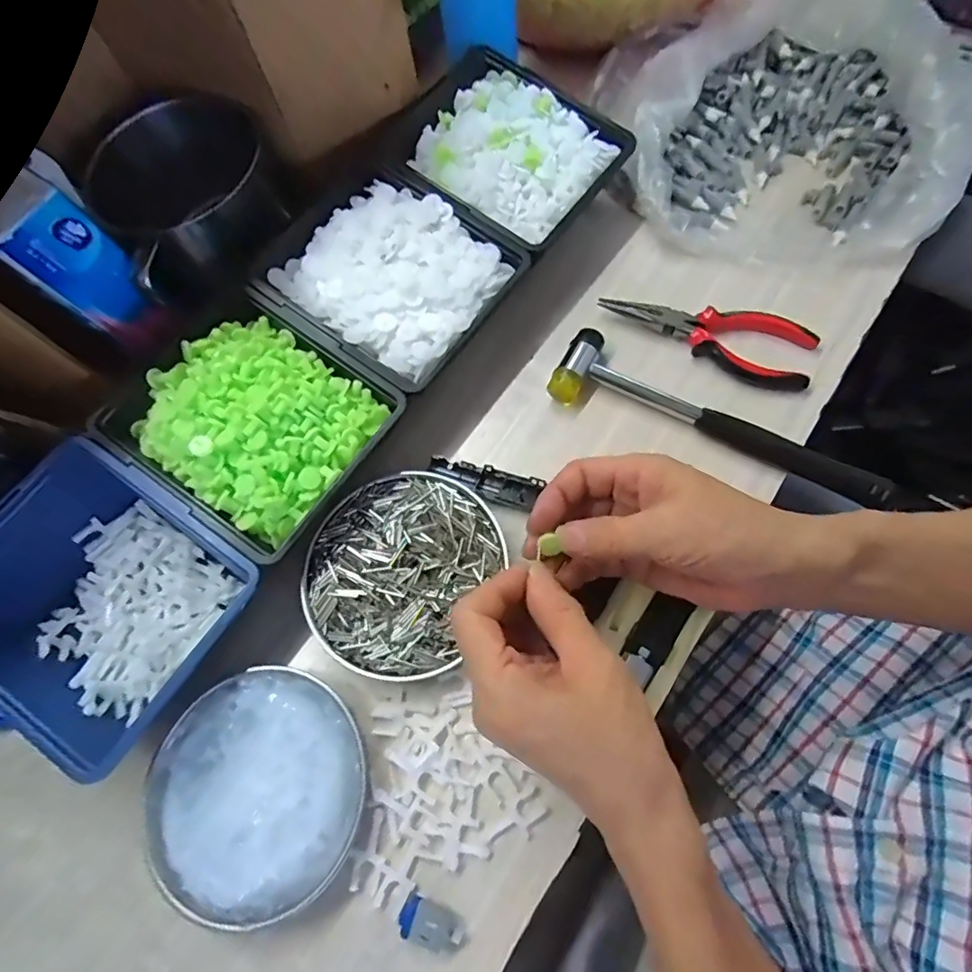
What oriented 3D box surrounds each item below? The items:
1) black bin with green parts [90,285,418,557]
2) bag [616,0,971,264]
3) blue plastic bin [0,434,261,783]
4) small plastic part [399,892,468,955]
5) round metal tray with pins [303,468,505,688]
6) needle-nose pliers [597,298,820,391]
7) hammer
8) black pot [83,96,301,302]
[{"bbox_3d":[-0.158,-0.048,0.365,0.162,0.050,0.143,32,74,16],"label":"black bin with green parts"},{"bbox_3d":[0.259,-0.335,0.454,0.246,0.065,0.315,11,70,9],"label":"bag"},{"bbox_3d":[-0.248,0.068,0.352,0.179,0.073,0.147,32,74,16],"label":"blue plastic bin"},{"bbox_3d":[-0.029,0.241,0.295,0.037,0.011,0.019,18,71,12],"label":"small plastic part"},{"bbox_3d":[-0.058,0.054,0.358,0.118,0.015,0.131,25,74,9],"label":"round metal tray with pins"},{"bbox_3d":[0.168,-0.120,0.410,0.158,0.012,0.053,21,72,13],"label":"needle-nose pliers"},{"bbox_3d":[0.166,-0.038,0.380,0.249,0.023,0.054,28,73,15],"label":"hammer"},{"bbox_3d":[-0.230,-0.224,0.430,0.138,0.080,0.107,-43,71,-12],"label":"black pot"}]

